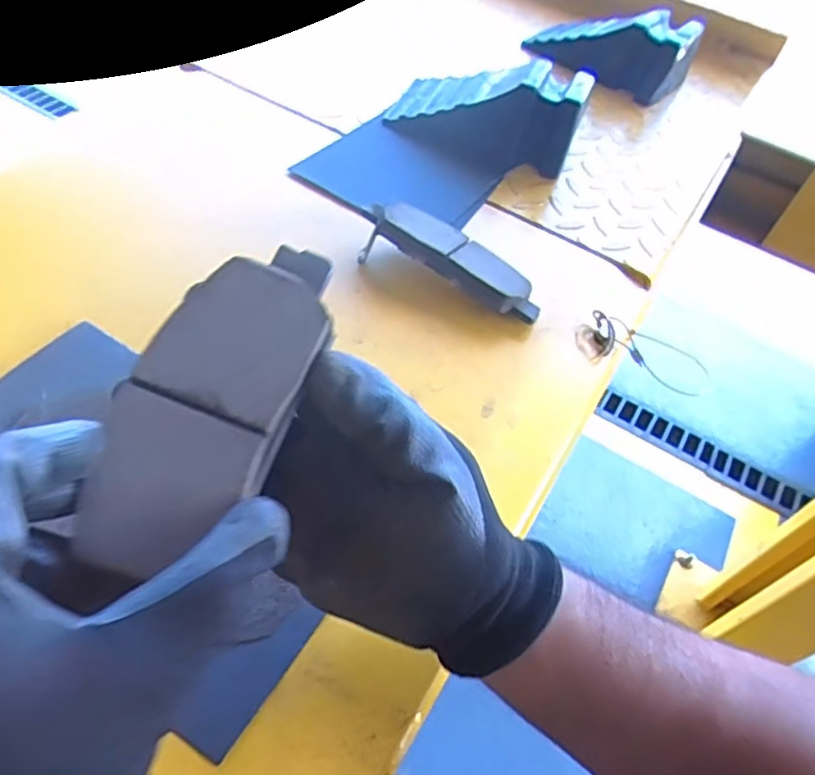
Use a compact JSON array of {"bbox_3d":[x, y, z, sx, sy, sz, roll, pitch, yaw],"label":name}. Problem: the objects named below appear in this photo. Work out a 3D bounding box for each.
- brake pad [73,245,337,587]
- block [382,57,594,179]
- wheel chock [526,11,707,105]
[{"bbox_3d":[-0.068,0.003,0.226,0.052,0.018,0.127,22,70,13],"label":"brake pad"},{"bbox_3d":[0.071,-0.254,0.582,0.168,0.074,0.100,20,50,7],"label":"block"},{"bbox_3d":[0.223,-0.383,0.712,0.182,0.060,0.070,26,52,10],"label":"wheel chock"}]

